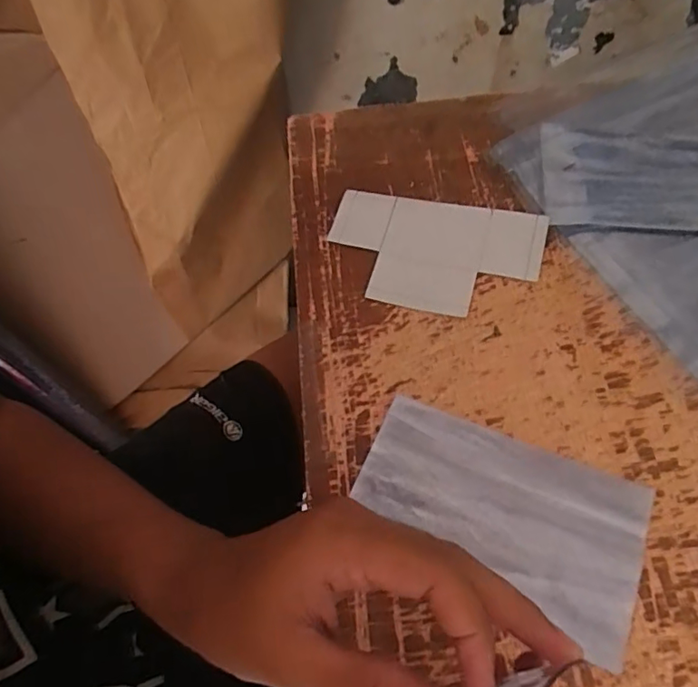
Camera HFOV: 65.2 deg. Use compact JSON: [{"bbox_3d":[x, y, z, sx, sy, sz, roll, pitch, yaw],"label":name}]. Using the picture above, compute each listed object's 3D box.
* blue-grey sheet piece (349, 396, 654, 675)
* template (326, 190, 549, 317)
[{"bbox_3d":[0.090,0.105,0.334,0.168,0.005,0.100,20,66,12],"label":"blue-grey sheet piece"},{"bbox_3d":[0.064,-0.070,0.425,0.162,0.010,0.100,13,65,9],"label":"template"}]

